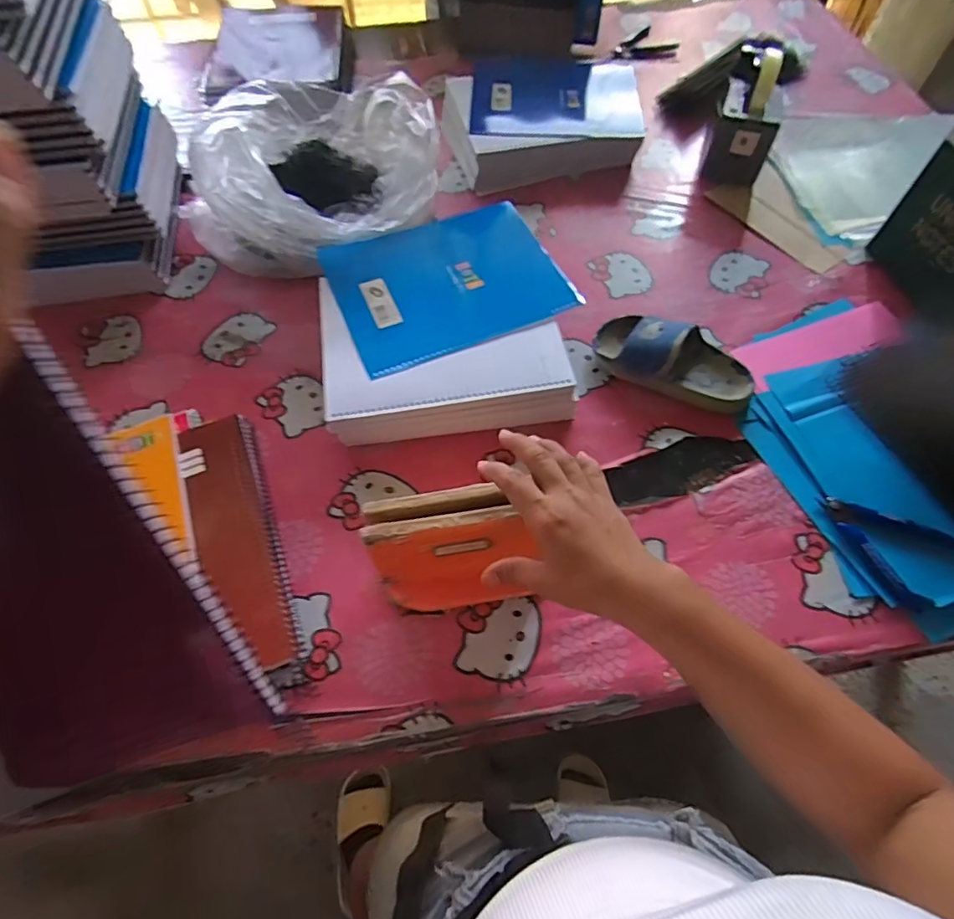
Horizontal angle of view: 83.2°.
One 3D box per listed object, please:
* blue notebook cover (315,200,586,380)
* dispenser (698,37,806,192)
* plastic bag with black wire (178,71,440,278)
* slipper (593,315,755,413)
[{"bbox_3d":[-0.035,-0.209,0.621,0.250,0.012,0.206,-21,63,-12],"label":"blue notebook cover"},{"bbox_3d":[0.389,-0.504,0.769,0.084,0.133,0.205,19,62,10],"label":"dispenser"},{"bbox_3d":[-0.187,-0.362,0.691,0.266,0.141,0.311,35,66,18],"label":"plastic bag with black wire"},{"bbox_3d":[0.220,-0.115,0.593,0.177,0.058,0.082,22,63,12],"label":"slipper"}]

